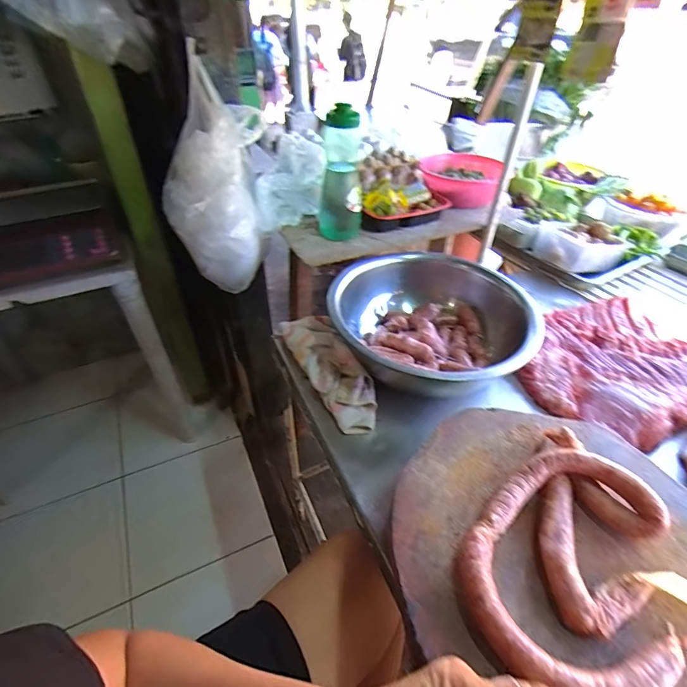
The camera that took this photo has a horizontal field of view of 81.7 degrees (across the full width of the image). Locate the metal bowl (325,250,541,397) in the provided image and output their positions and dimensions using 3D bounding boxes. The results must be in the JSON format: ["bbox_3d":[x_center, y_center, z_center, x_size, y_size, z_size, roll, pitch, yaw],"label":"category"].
[{"bbox_3d":[0.153,-0.053,0.754,0.320,0.144,0.354,-7,42,-8],"label":"metal bowl"}]

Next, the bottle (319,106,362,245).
[{"bbox_3d":[-0.008,-0.338,0.818,0.089,0.249,0.079,-4,42,-4],"label":"bottle"}]

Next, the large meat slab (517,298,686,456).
[{"bbox_3d":[0.499,0.039,0.745,0.319,0.055,0.290,-19,45,-20],"label":"large meat slab"}]

